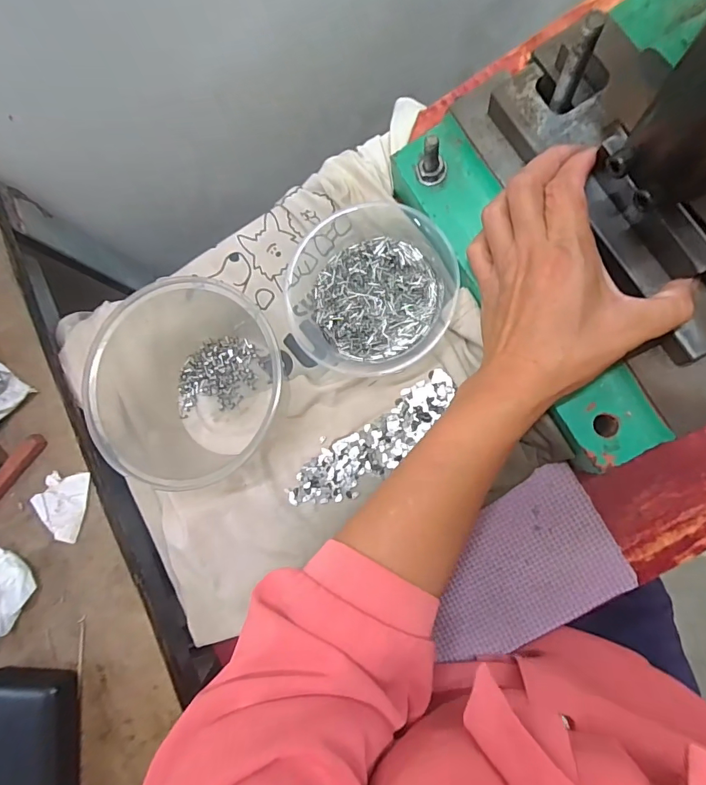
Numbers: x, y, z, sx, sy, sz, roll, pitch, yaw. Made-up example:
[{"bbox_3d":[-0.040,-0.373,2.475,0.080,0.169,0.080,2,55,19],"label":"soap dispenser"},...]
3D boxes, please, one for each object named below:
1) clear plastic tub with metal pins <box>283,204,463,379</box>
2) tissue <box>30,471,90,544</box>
[{"bbox_3d":[0.006,-0.083,0.340,0.122,0.053,0.141,-31,82,5],"label":"clear plastic tub with metal pins"},{"bbox_3d":[-0.227,0.089,0.347,0.040,0.010,0.051,2,86,8],"label":"tissue"}]

